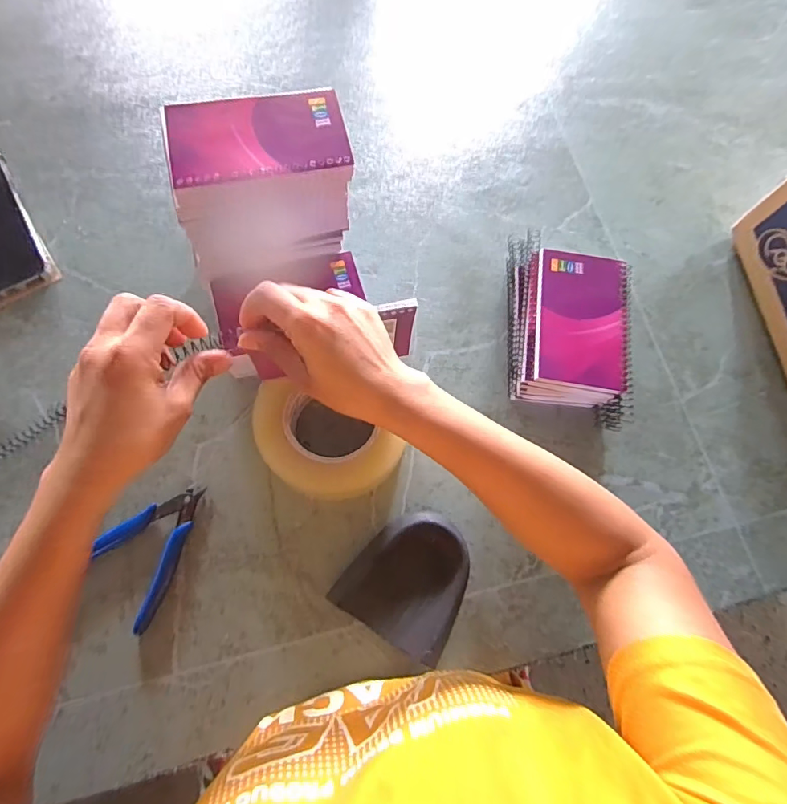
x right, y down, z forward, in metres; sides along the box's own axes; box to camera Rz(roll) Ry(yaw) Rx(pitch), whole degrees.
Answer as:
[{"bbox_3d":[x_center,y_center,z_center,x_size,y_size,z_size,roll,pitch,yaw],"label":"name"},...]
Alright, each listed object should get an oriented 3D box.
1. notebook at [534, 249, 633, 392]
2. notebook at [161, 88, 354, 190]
[{"bbox_3d":[0.170,-0.073,0.419,0.083,0.009,0.129,9,72,-2],"label":"notebook"},{"bbox_3d":[-0.103,-0.202,0.357,0.130,0.006,0.082,-11,74,-8],"label":"notebook"}]

